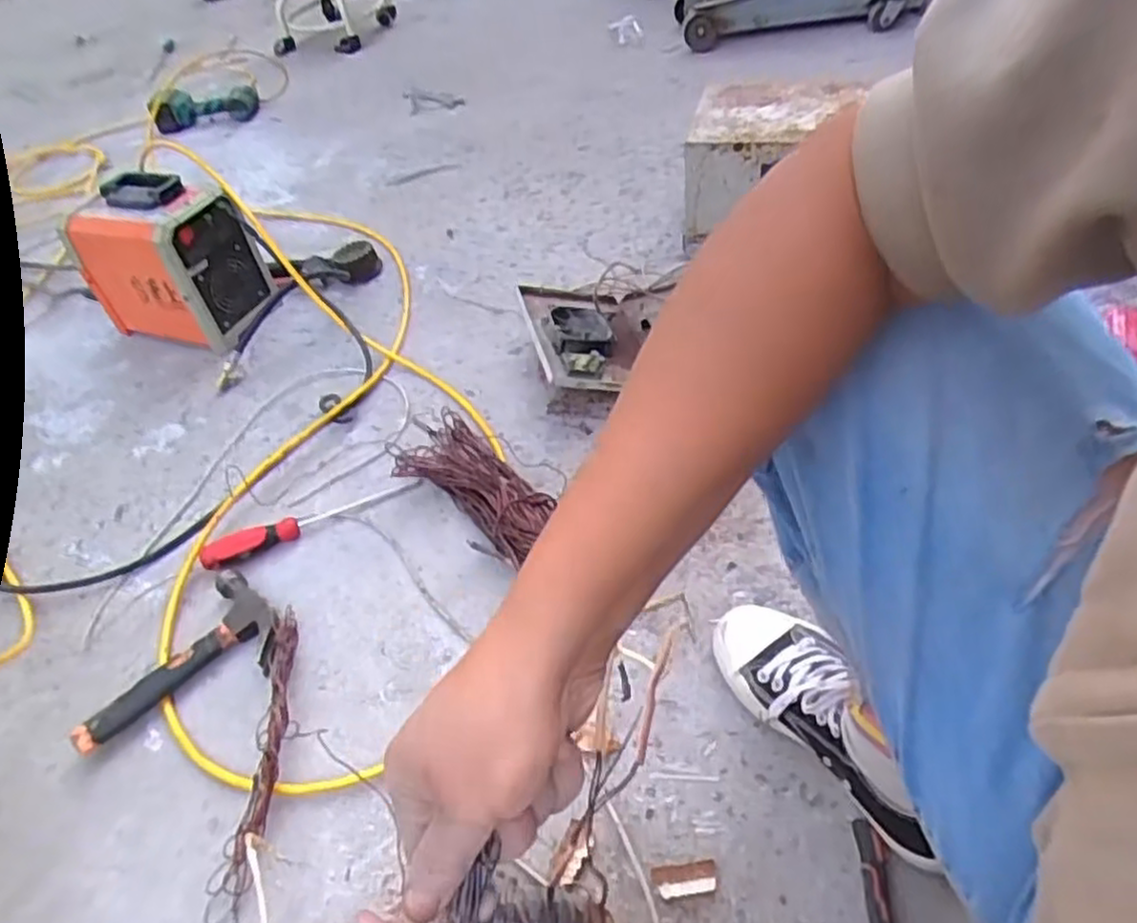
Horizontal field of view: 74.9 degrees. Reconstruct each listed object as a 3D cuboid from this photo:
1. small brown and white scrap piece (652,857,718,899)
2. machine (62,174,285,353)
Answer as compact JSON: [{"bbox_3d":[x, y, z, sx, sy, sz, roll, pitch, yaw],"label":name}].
[{"bbox_3d":[0.089,0.318,0.566,0.048,0.008,0.024,-9,45,2],"label":"small brown and white scrap piece"},{"bbox_3d":[-0.586,-0.303,1.096,0.224,0.223,0.155,13,50,21],"label":"machine"}]

